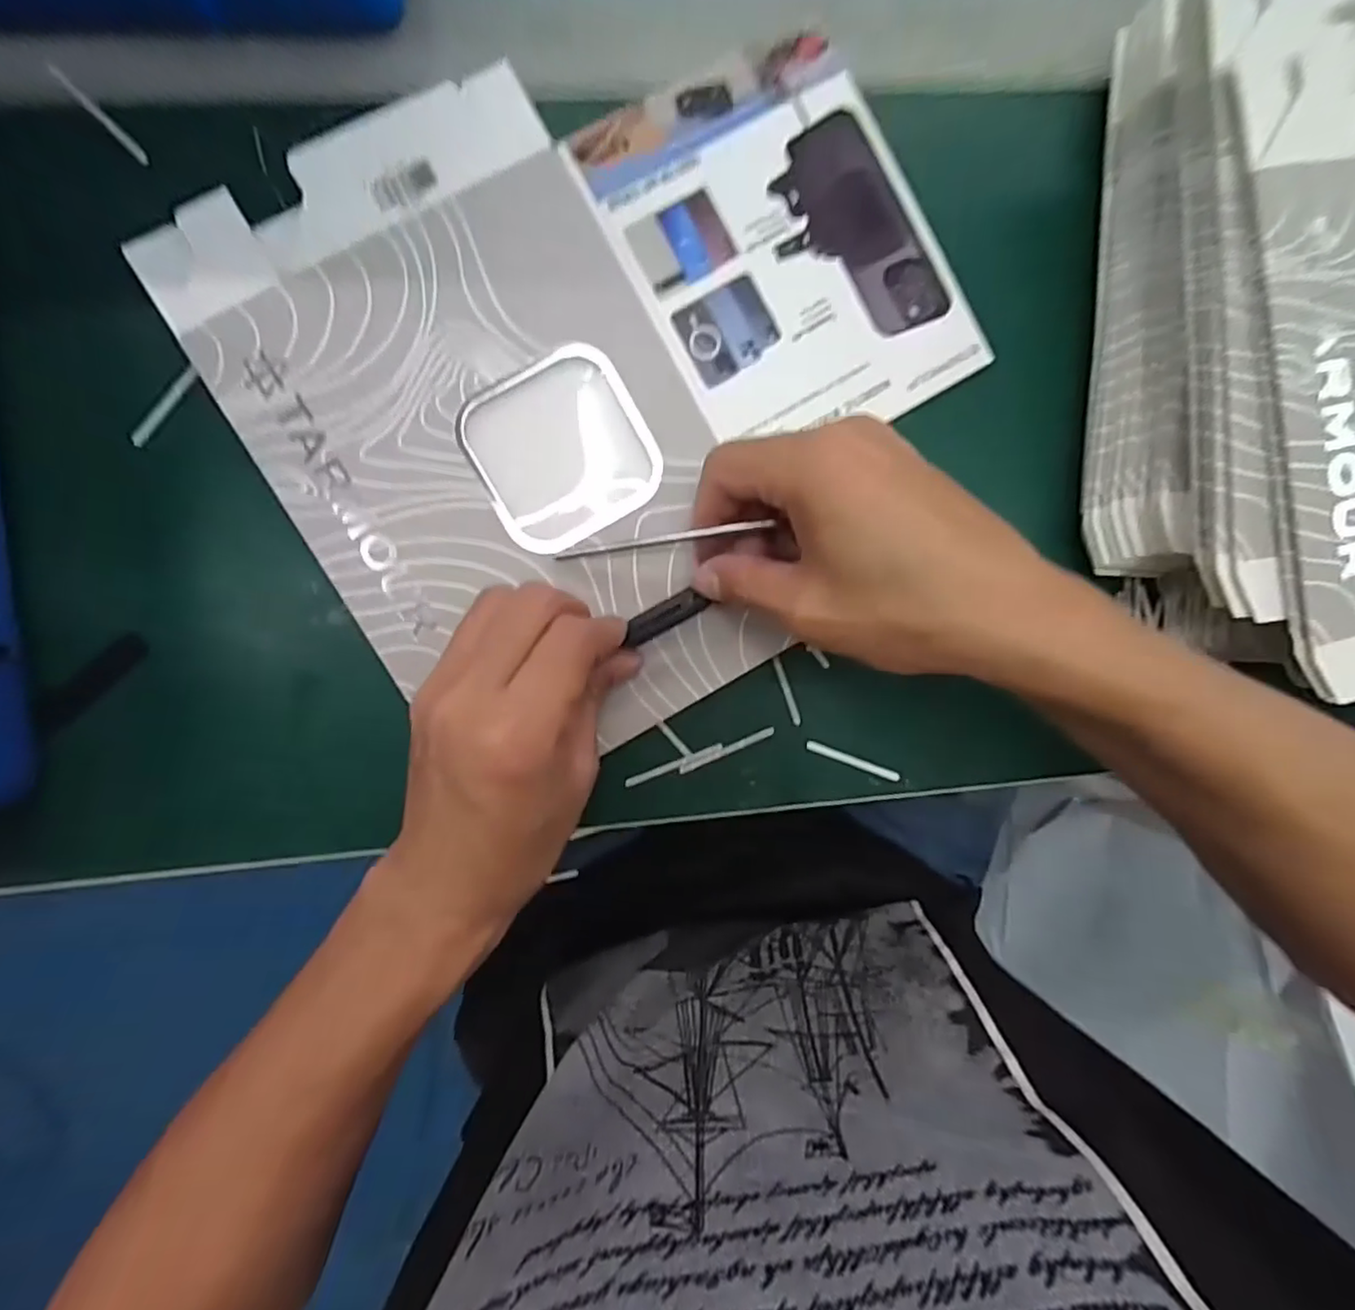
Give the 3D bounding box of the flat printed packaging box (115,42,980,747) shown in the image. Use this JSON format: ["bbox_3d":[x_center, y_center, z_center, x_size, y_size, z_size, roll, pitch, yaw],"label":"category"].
[{"bbox_3d":[-0.020,-0.108,0.262,0.276,0.008,0.245,-30,98,-4],"label":"flat printed packaging box"}]

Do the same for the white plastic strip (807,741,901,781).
[{"bbox_3d":[0.078,0.047,0.285,0.045,0.004,0.004,21,92,-8],"label":"white plastic strip"}]

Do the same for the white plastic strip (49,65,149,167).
[{"bbox_3d":[-0.210,-0.196,0.234,0.004,0.004,0.038,-45,98,-2],"label":"white plastic strip"}]

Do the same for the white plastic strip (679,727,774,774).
[{"bbox_3d":[0.022,0.042,0.279,0.044,0.004,0.004,-23,97,-5],"label":"white plastic strip"}]

